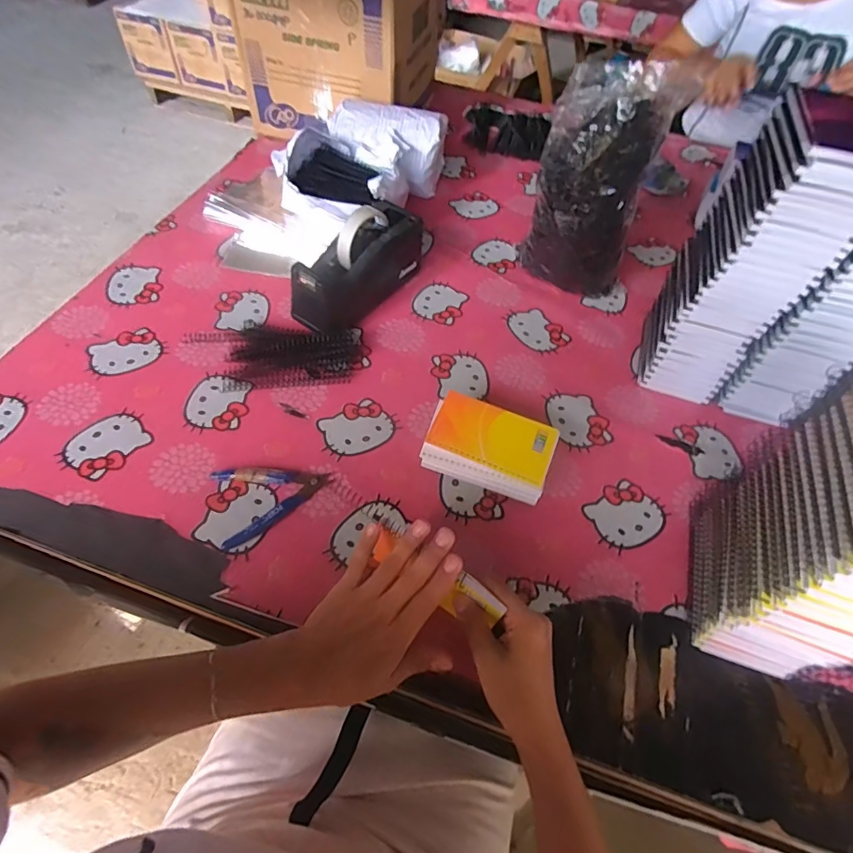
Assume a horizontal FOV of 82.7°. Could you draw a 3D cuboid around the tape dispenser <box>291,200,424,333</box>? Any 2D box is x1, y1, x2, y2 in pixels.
[{"bbox_3d":[-0.092,-0.216,0.652,0.079,0.114,0.201,34,59,18],"label":"tape dispenser"}]

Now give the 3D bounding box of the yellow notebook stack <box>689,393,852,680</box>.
[{"bbox_3d":[0.319,0.099,0.405,0.092,0.243,0.149,18,55,8],"label":"yellow notebook stack"}]

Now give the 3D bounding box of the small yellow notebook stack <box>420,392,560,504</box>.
[{"bbox_3d":[0.067,0.028,0.536,0.134,0.050,0.095,17,55,7],"label":"small yellow notebook stack"}]

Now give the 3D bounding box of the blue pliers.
[{"bbox_3d":[-0.157,0.072,0.506,0.114,0.012,0.083,-14,57,-14],"label":"blue pliers"}]

